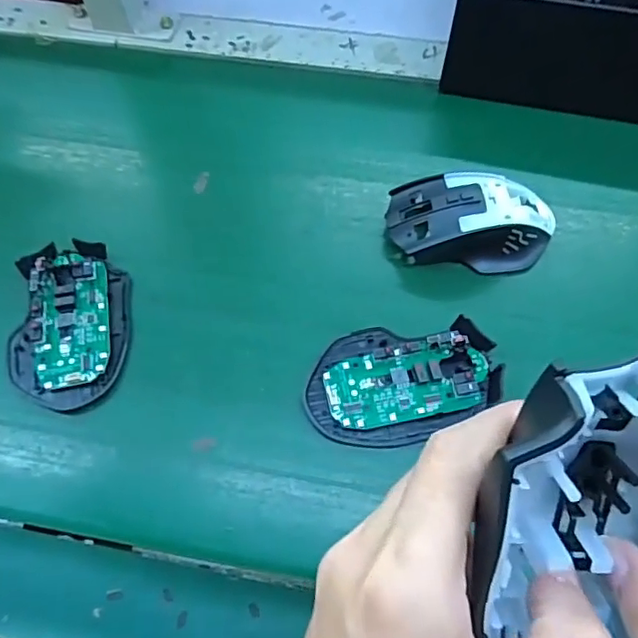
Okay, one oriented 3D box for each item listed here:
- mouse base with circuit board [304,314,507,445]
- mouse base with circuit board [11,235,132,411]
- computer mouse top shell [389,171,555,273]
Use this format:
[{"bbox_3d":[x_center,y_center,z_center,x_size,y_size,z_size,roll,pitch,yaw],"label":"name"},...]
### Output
[{"bbox_3d":[0.051,0.036,0.341,0.113,0.018,0.074,-8,61,-4],"label":"mouse base with circuit board"},{"bbox_3d":[-0.158,0.001,0.364,0.071,0.021,0.110,-3,61,-1],"label":"mouse base with circuit board"},{"bbox_3d":[0.106,-0.072,0.392,0.115,0.036,0.071,-1,61,0],"label":"computer mouse top shell"}]

